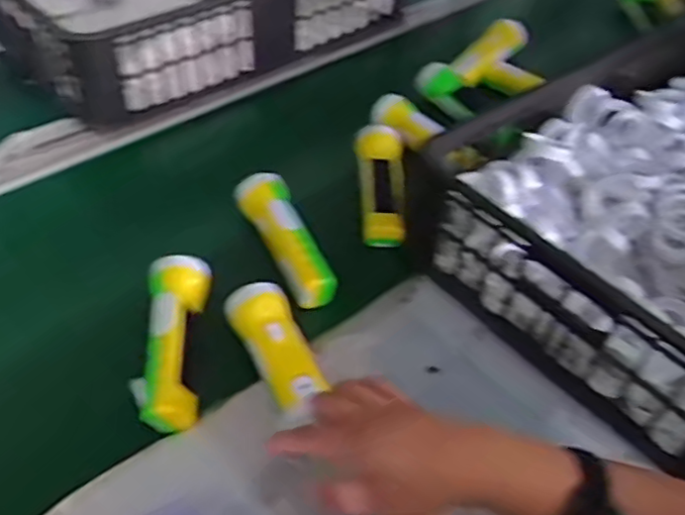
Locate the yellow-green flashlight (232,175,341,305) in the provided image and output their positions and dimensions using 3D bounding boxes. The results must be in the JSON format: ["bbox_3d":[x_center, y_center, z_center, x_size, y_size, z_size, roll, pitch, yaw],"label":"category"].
[{"bbox_3d":[-0.064,-0.023,0.699,0.056,0.047,0.182,-14,48,-19],"label":"yellow-green flashlight"}]

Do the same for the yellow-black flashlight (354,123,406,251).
[{"bbox_3d":[0.042,-0.089,0.778,0.058,0.045,0.182,5,45,-1],"label":"yellow-black flashlight"}]

